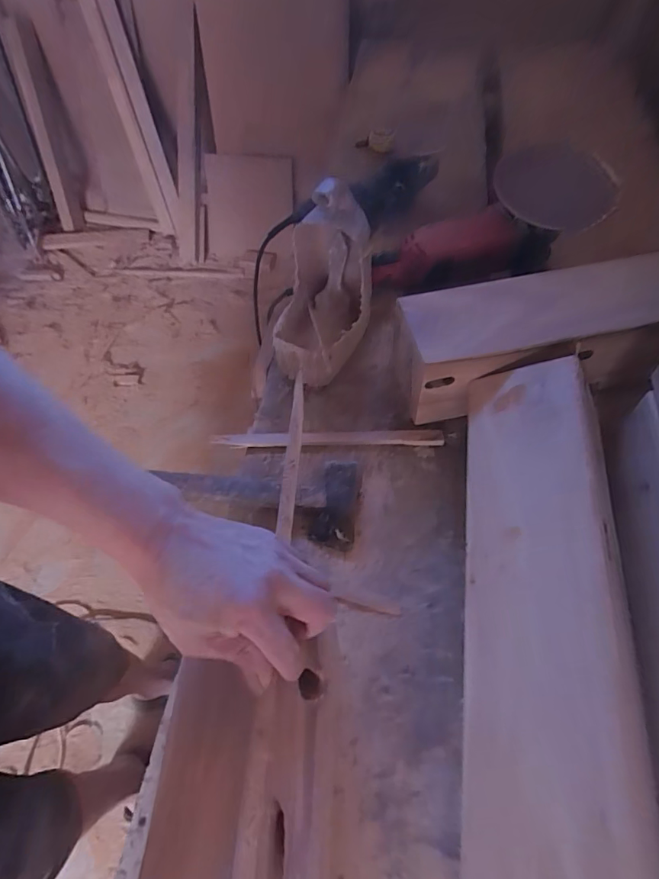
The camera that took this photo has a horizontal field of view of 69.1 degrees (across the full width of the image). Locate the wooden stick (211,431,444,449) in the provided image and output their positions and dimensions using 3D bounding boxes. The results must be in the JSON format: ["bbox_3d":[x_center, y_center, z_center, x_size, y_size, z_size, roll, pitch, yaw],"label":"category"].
[{"bbox_3d":[-0.006,-0.001,0.614,0.295,0.009,0.020,1,57,3],"label":"wooden stick"}]

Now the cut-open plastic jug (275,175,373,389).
[{"bbox_3d":[-0.010,-0.199,0.622,0.120,0.215,0.157,5,58,6],"label":"cut-open plastic jug"}]

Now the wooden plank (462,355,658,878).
[{"bbox_3d":[0.179,0.116,0.411,0.121,0.016,0.445,-8,53,28],"label":"wooden plank"}]

